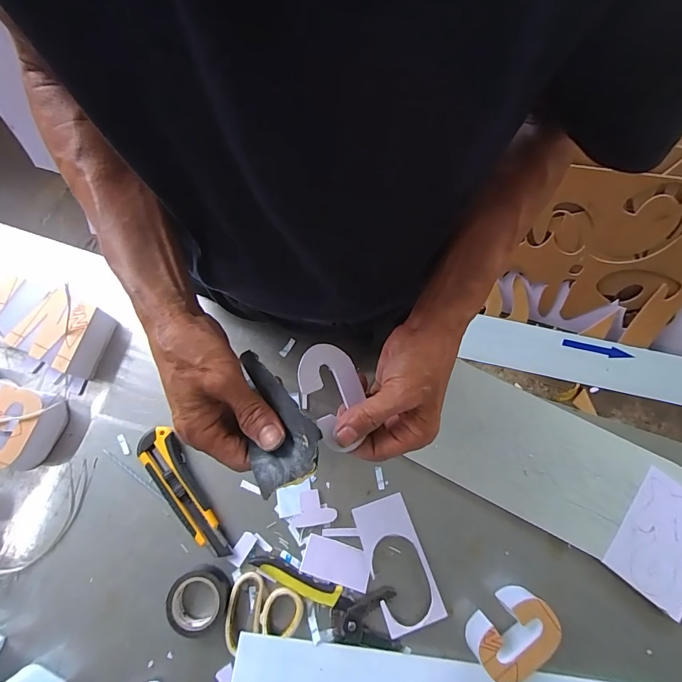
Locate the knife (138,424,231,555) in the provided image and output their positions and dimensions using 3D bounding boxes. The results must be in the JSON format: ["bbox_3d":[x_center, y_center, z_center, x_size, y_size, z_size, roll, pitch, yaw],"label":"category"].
[{"bbox_3d":[-0.175,0.170,0.425,0.039,0.020,0.154,-33,78,-8],"label":"knife"}]

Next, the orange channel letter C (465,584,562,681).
[{"bbox_3d":[0.172,0.294,0.384,0.084,0.045,0.048,-36,78,-9],"label":"orange channel letter C"}]

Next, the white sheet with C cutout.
[{"bbox_3d":[0.060,0.239,0.414,0.061,0.005,0.127,-18,72,-9],"label":"white sheet with C cutout"}]

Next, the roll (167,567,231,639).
[{"bbox_3d":[-0.148,0.270,0.396,0.062,0.020,0.057,0,75,0],"label":"roll"}]

